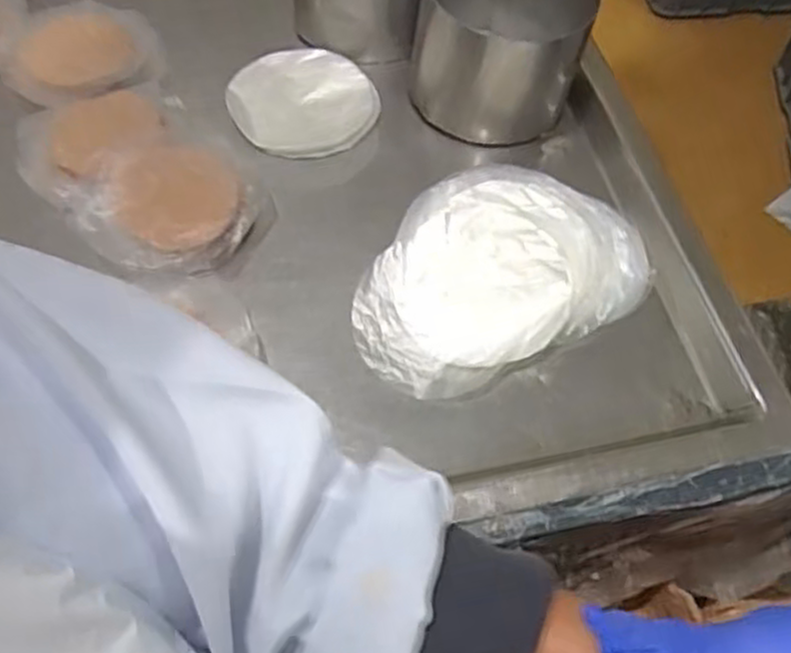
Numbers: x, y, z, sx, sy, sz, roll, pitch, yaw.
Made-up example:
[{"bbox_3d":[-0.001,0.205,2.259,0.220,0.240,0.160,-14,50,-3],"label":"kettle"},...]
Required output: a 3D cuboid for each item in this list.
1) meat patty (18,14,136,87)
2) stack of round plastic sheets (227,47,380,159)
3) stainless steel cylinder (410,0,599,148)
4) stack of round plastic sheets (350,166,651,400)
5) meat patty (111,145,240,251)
[{"bbox_3d":[-0.269,-0.239,0.650,0.084,0.016,0.085,-1,58,-1],"label":"meat patty"},{"bbox_3d":[-0.078,-0.191,0.647,0.119,0.013,0.115,-16,60,-12],"label":"stack of round plastic sheets"},{"bbox_3d":[0.086,-0.237,0.639,0.141,0.110,0.140,7,58,4],"label":"stainless steel cylinder"},{"bbox_3d":[0.074,-0.046,0.564,0.227,0.028,0.151,-24,61,-15],"label":"stack of round plastic sheets"},{"bbox_3d":[-0.160,-0.097,0.562,0.087,0.013,0.083,2,69,-4],"label":"meat patty"}]

